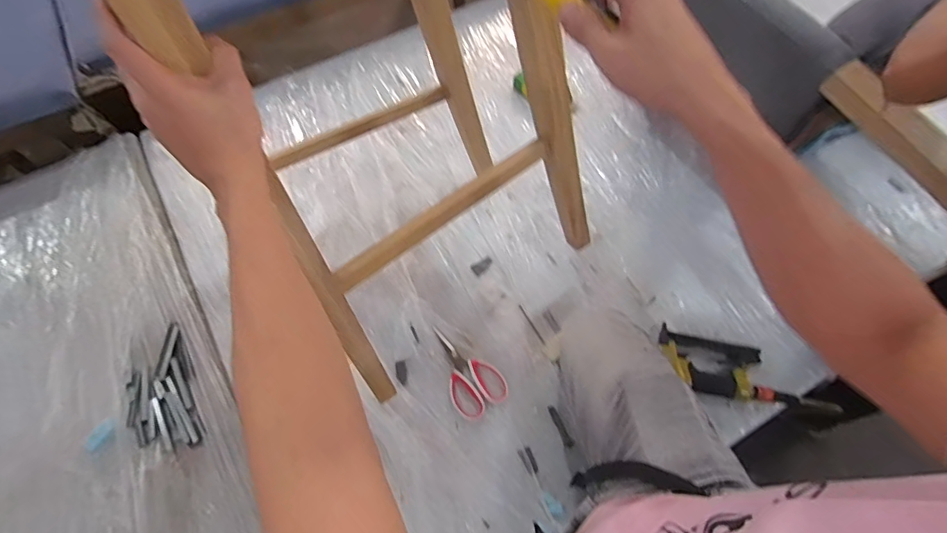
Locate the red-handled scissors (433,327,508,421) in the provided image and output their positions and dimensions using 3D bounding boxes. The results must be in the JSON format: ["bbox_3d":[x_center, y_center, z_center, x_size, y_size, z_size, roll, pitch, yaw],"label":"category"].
[{"bbox_3d":[-0.017,0.186,0.886,0.096,0.006,0.172,-32,69,-14],"label":"red-handled scissors"}]

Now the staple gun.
[{"bbox_3d":[0.491,0.197,0.880,0.319,0.039,0.111,14,66,7],"label":"staple gun"}]

